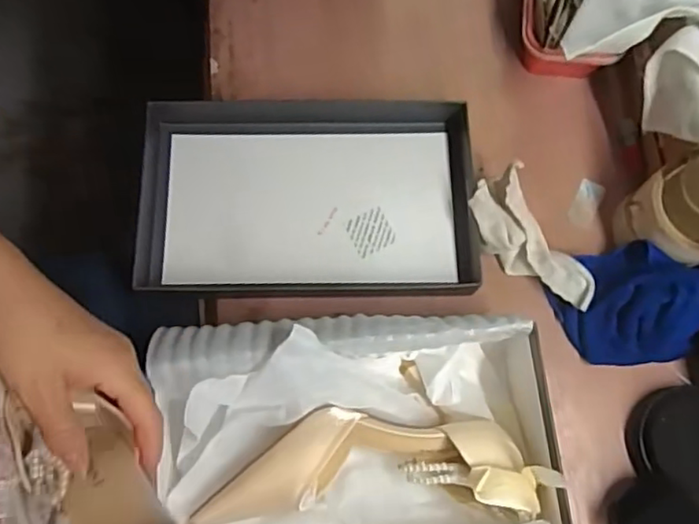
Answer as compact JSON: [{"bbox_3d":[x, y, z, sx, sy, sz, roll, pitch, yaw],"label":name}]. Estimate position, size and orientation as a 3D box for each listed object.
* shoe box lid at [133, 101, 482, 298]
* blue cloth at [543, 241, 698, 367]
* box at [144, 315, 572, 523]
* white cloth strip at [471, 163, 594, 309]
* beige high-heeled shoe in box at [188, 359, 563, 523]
[{"bbox_3d":[-0.037,-0.058,0.589,0.311,0.038,0.184,0,74,0],"label":"shoe box lid"},{"bbox_3d":[0.244,0.038,0.540,0.105,0.061,0.103,-20,75,-6],"label":"blue cloth"},{"bbox_3d":[0.010,0.156,0.487,0.303,0.100,0.218,-5,74,-2],"label":"box"},{"bbox_3d":[0.162,-0.013,0.563,0.060,0.056,0.140,-38,77,-10],"label":"white cloth strip"},{"bbox_3d":[0.017,0.140,0.486,0.260,0.064,0.118,-1,74,0],"label":"beige high-heeled shoe in box"}]

